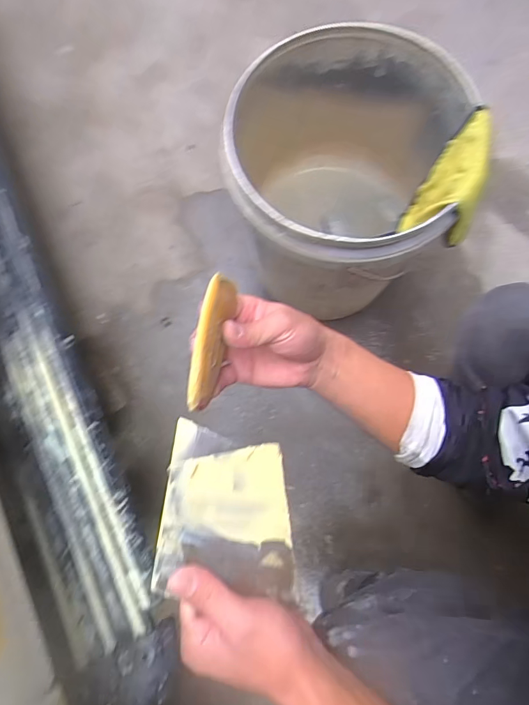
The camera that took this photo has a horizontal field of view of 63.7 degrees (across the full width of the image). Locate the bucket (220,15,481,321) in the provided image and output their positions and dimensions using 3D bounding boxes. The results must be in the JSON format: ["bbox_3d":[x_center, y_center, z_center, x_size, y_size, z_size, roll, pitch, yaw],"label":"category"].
[{"bbox_3d":[0.111,-0.237,0.676,0.299,0.339,0.301,0,78,2],"label":"bucket"}]

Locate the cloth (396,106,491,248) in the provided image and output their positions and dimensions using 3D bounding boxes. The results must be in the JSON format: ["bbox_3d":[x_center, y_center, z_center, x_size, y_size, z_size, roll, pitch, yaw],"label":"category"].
[{"bbox_3d":[0.249,-0.208,0.597,0.070,0.203,0.140,13,79,4],"label":"cloth"}]

